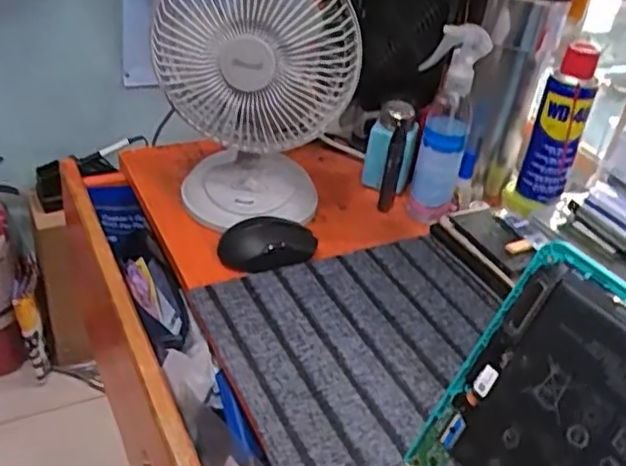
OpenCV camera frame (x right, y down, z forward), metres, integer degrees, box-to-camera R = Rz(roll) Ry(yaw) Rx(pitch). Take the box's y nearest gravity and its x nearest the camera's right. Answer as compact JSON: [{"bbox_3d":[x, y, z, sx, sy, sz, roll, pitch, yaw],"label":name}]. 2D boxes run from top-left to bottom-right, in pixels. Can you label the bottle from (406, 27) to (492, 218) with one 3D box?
[{"bbox_3d":[0.139,-0.115,0.708,0.060,0.209,0.052,14,35,9],"label":"bottle"}]

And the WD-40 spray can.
[{"bbox_3d":[0.254,-0.104,0.699,0.059,0.176,0.066,20,36,17],"label":"WD-40 spray can"}]

